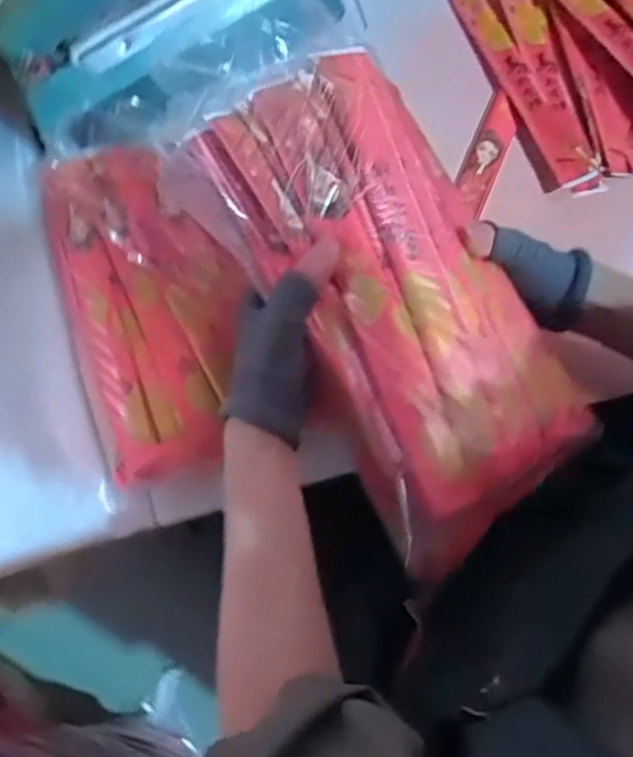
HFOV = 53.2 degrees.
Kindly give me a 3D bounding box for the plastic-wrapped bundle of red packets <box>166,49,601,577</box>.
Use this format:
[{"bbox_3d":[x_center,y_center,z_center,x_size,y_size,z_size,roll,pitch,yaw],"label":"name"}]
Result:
[{"bbox_3d":[0.048,-0.054,0.390,0.151,0.070,0.279,-29,86,-6],"label":"plastic-wrapped bundle of red packets"}]

